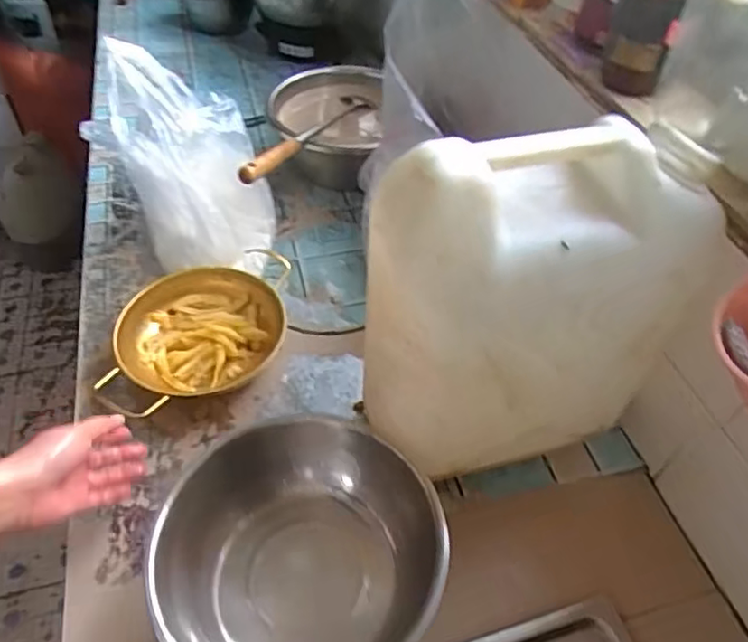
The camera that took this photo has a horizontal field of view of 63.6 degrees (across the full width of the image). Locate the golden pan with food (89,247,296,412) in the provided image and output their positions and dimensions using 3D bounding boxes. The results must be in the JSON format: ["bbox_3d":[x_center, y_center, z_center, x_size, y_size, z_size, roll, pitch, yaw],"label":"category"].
[{"bbox_3d":[-0.204,0.016,0.706,0.236,0.053,0.171,-27,55,-23],"label":"golden pan with food"}]

